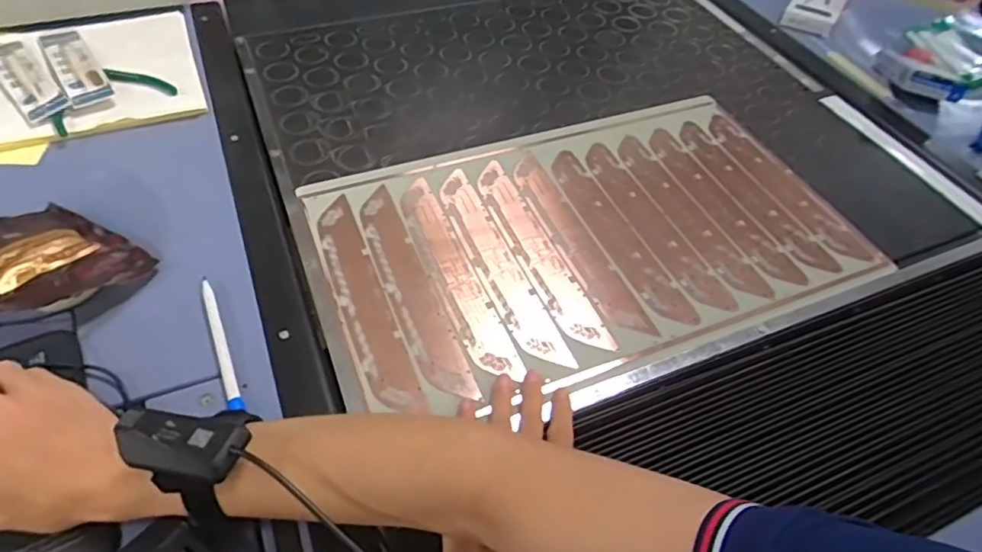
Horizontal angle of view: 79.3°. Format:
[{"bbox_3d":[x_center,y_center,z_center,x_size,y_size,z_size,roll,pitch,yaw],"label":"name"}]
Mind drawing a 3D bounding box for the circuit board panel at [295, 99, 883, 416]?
[{"bbox_3d":[0.095,-0.049,0.587,0.501,0.009,0.289,-17,55,-16],"label":"circuit board panel"}]

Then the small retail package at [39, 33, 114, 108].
[{"bbox_3d":[-0.485,-0.249,0.689,0.046,0.017,0.174,-29,59,-25],"label":"small retail package"}]

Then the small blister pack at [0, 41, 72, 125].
[{"bbox_3d":[-0.526,-0.226,0.664,0.044,0.014,0.172,-34,62,-28],"label":"small blister pack"}]

